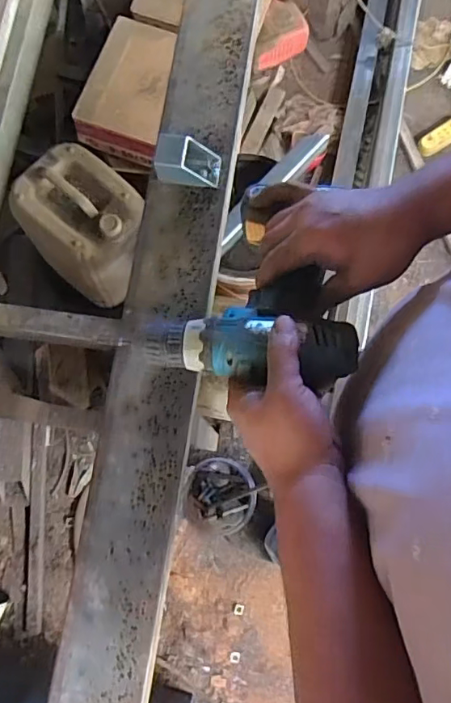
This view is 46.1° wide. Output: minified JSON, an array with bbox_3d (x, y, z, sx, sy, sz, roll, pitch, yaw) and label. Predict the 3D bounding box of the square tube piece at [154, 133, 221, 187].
[{"bbox_3d":[-0.045,-0.229,0.629,0.073,0.034,0.047,3,79,2],"label":"square tube piece"}]

